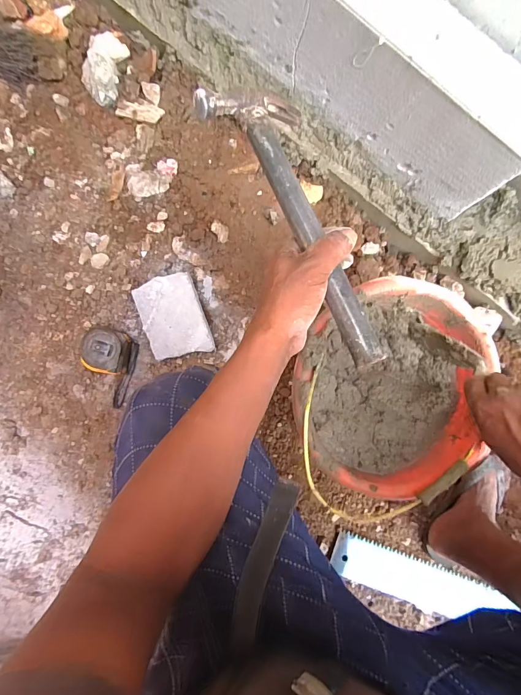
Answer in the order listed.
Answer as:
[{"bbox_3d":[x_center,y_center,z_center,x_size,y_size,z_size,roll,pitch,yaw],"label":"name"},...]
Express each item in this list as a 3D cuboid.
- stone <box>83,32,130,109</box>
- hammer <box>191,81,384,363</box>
[{"bbox_3d":[-0.289,-0.518,0.663,0.074,0.036,0.135,11,88,-4],"label":"stone"},{"bbox_3d":[0.040,-0.118,0.334,0.096,0.048,0.289,-23,78,-4],"label":"hammer"}]

